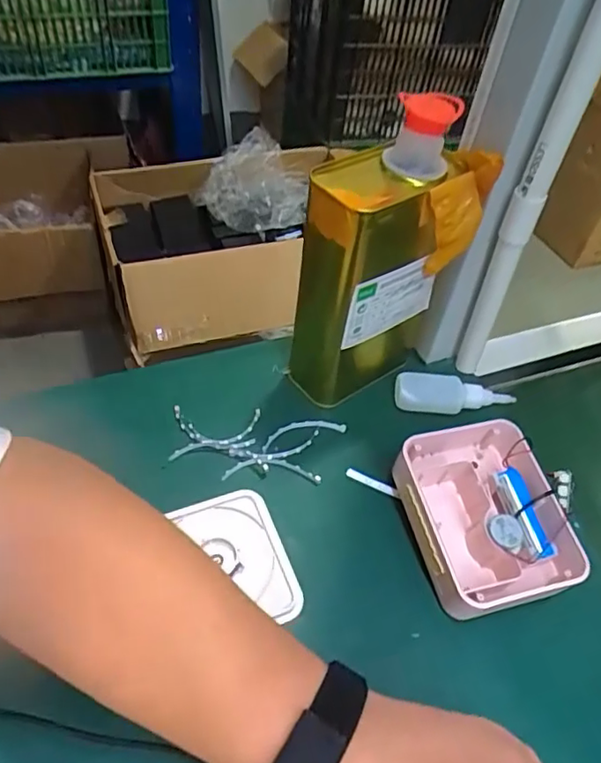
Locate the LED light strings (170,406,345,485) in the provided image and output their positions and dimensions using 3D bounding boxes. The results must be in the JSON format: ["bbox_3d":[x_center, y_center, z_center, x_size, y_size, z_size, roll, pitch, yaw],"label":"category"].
[{"bbox_3d":[-0.035,0.053,0.489,0.139,0.013,0.066,2,48,-6],"label":"LED light strings"}]

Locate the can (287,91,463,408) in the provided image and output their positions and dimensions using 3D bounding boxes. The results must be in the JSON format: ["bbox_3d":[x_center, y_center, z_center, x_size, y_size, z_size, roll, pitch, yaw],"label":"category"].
[{"bbox_3d":[0.053,-0.088,0.463,0.107,0.238,0.077,-31,58,-30],"label":"can"}]

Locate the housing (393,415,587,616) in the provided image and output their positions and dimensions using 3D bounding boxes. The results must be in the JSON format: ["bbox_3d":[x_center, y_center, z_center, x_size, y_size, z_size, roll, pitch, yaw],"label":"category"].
[{"bbox_3d":[0.136,0.100,0.429,0.111,0.056,0.131,-7,49,-13],"label":"housing"}]

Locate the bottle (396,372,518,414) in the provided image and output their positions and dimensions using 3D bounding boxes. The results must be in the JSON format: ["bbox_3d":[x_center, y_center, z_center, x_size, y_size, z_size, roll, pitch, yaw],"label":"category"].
[{"bbox_3d":[0.137,0.012,0.521,0.107,0.021,0.033,5,48,-3],"label":"bottle"}]

